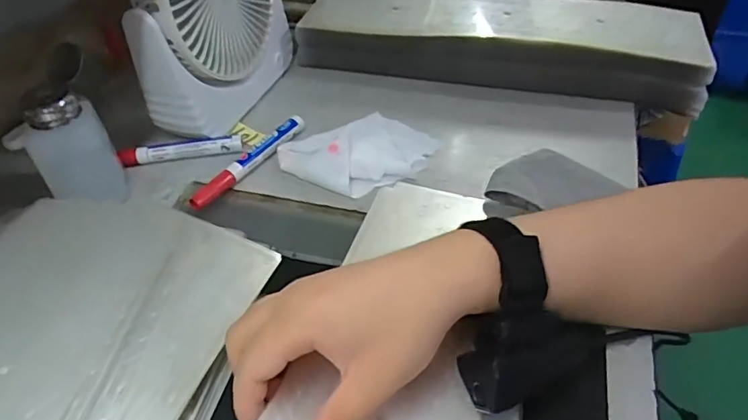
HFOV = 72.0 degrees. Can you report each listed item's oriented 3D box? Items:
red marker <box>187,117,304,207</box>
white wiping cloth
[{"bbox_3d":[-0.113,-0.047,0.472,0.022,0.017,0.141,20,48,24],"label":"red marker"},{"bbox_3d":[-0.015,-0.060,0.475,0.117,0.020,0.111,23,49,26],"label":"white wiping cloth"}]

